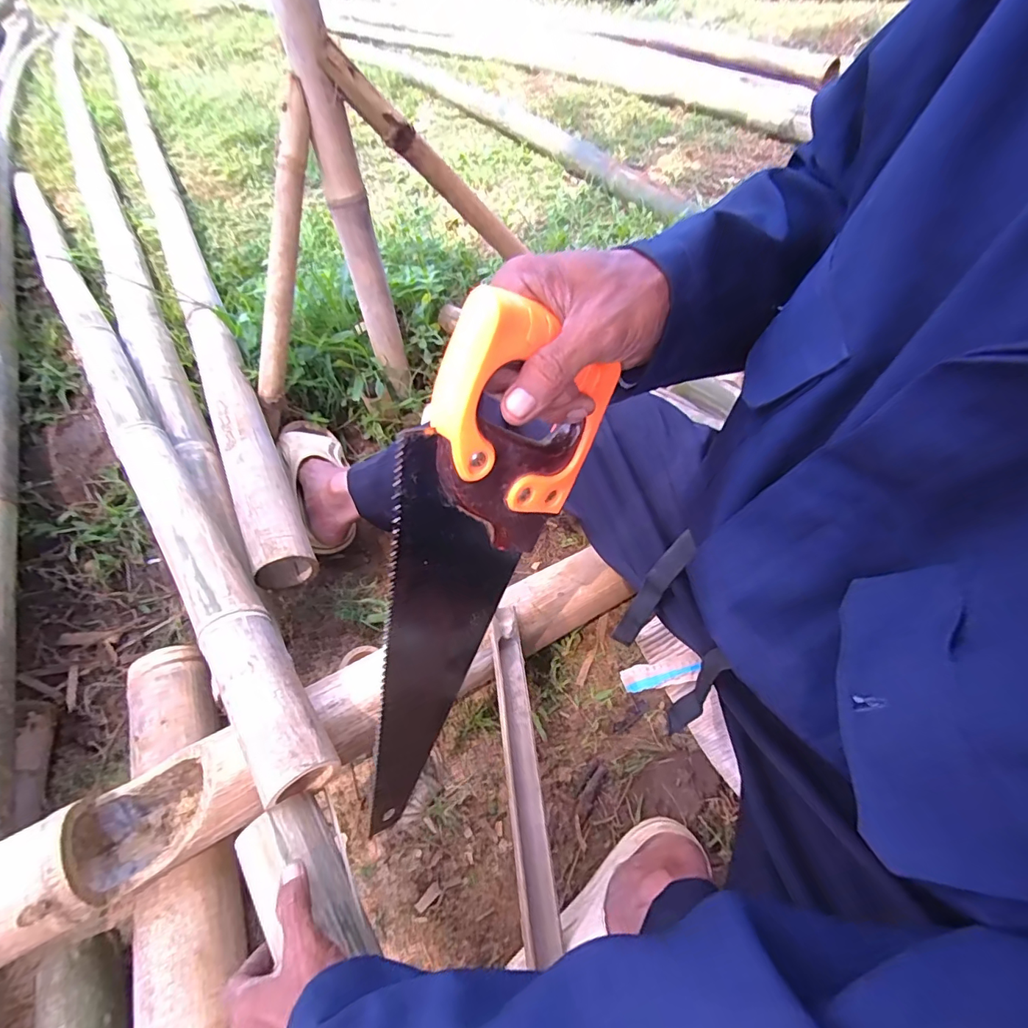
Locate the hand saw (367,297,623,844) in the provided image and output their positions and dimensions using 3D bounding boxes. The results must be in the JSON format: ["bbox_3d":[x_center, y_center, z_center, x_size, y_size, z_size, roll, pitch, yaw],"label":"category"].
[{"bbox_3d":[-0.034,0.051,0.336,0.040,0.381,0.121,37,37,28],"label":"hand saw"}]

